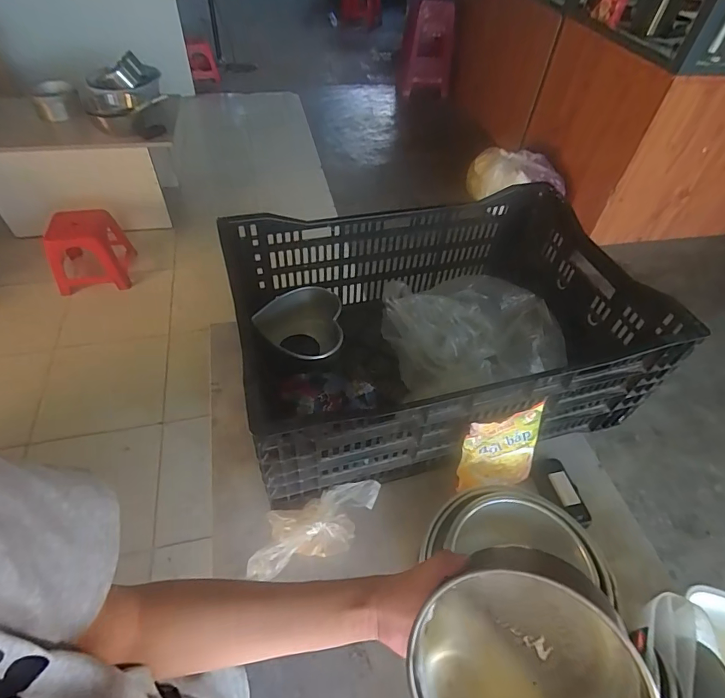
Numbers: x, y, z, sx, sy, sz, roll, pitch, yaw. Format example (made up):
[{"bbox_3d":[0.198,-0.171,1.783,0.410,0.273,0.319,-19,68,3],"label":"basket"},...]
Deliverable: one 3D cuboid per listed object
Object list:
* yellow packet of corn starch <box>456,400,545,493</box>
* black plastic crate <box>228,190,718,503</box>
[{"bbox_3d":[0.189,0.139,0.606,0.120,0.144,0.048,-15,29,-12],"label":"yellow packet of corn starch"},{"bbox_3d":[0.115,-0.042,0.706,0.591,0.234,0.402,-12,51,-14],"label":"black plastic crate"}]

